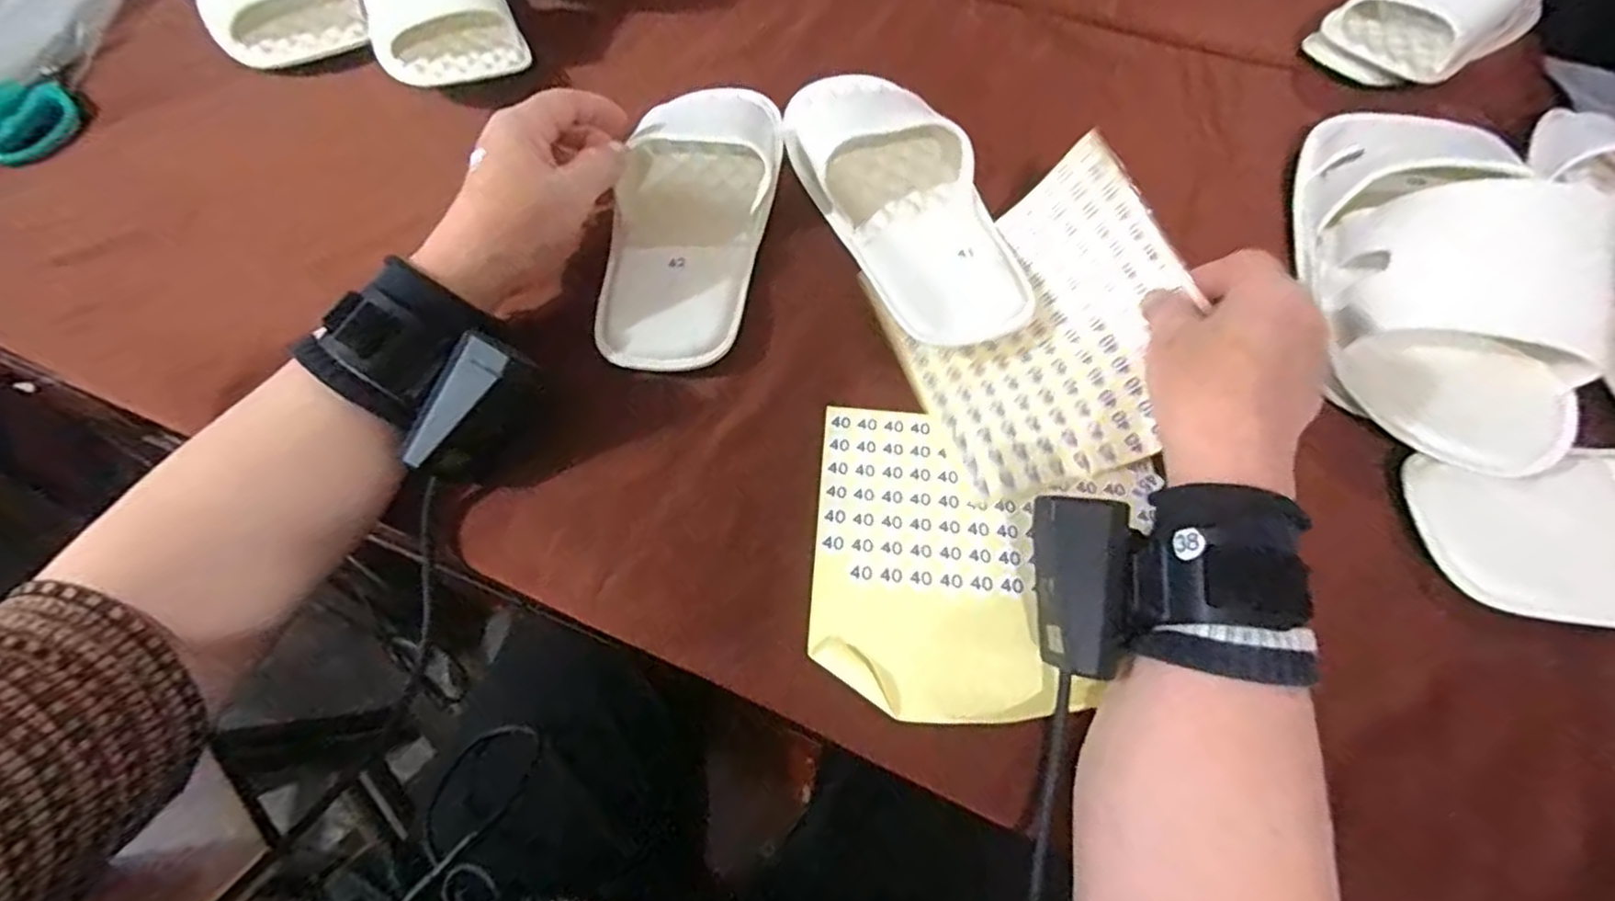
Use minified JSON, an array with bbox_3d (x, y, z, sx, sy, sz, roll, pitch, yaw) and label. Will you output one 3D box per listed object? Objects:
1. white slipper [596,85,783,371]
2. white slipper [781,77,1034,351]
[{"bbox_3d":[-0.072,-0.153,0.419,0.094,0.049,0.234,6,62,2],"label":"white slipper"},{"bbox_3d":[0.062,-0.161,0.423,0.098,0.049,0.227,-19,61,-12],"label":"white slipper"}]

